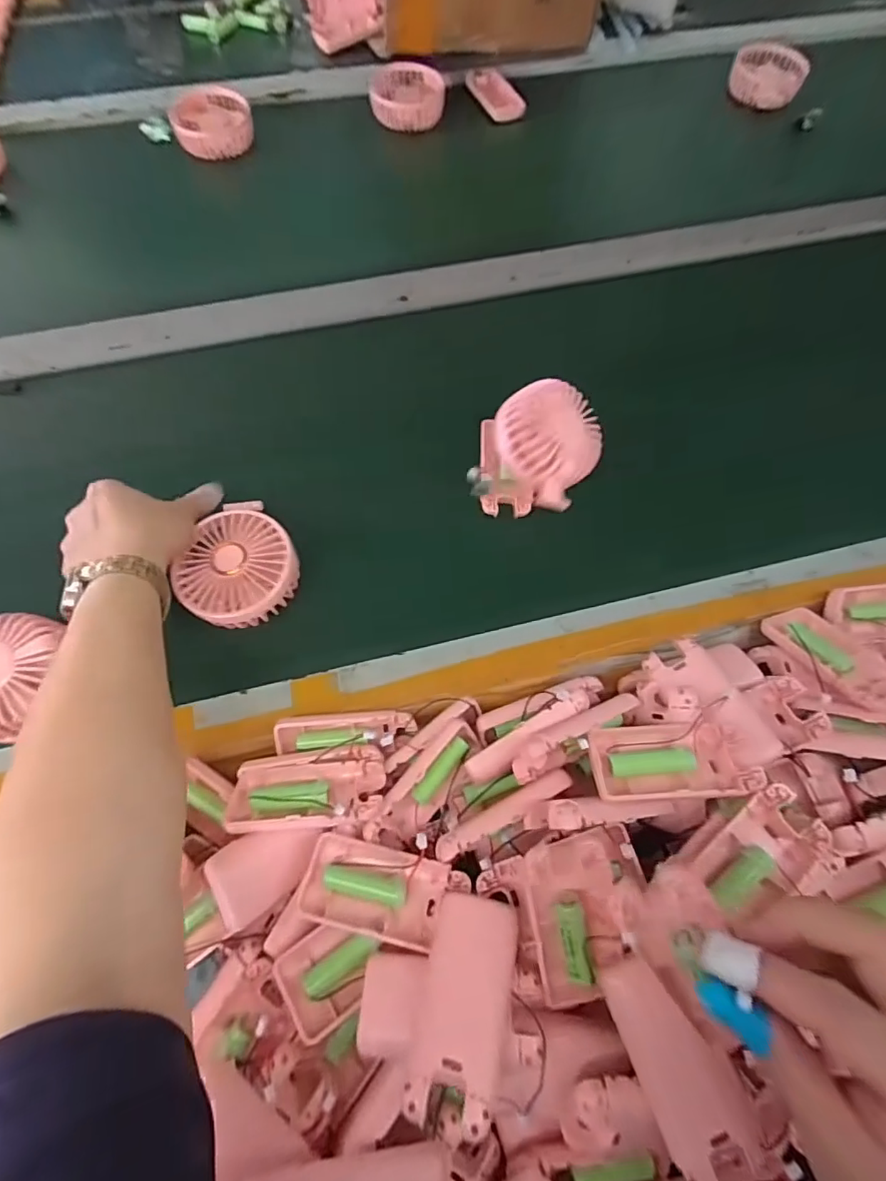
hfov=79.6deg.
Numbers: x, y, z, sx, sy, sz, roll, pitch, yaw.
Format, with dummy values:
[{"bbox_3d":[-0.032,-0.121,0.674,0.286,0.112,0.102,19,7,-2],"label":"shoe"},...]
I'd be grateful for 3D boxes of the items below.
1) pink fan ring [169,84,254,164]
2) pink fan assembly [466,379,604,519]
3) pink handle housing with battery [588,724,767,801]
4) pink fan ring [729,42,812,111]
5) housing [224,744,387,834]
[{"bbox_3d":[-0.280,-0.567,0.643,0.088,0.037,0.086,0,68,-1],"label":"pink fan ring"},{"bbox_3d":[0.079,-0.118,0.451,0.102,0.055,0.113,14,103,5],"label":"pink fan assembly"},{"bbox_3d":[0.136,0.103,0.321,0.090,0.020,0.046,-5,47,1],"label":"pink handle housing with battery"},{"bbox_3d":[0.416,-0.660,0.684,0.088,0.030,0.101,26,70,9],"label":"pink fan ring"},{"bbox_3d":[-0.086,0.128,0.337,0.095,0.012,0.056,-8,32,-4],"label":"housing"}]

